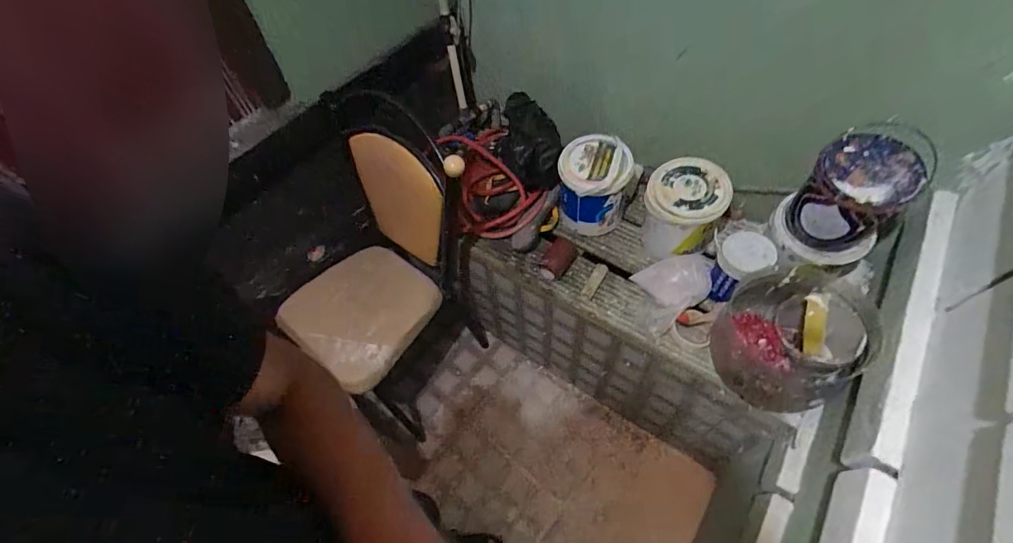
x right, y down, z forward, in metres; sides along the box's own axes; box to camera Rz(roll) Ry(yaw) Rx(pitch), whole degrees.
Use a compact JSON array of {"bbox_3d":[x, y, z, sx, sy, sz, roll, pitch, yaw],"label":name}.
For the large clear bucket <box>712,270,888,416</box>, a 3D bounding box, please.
[{"bbox_3d":[0.549,0.134,0.853,0.227,0.201,0.239,27,62,21],"label":"large clear bucket"}]

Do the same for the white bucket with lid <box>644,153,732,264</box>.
[{"bbox_3d":[0.422,-0.152,1.033,0.168,0.196,0.168,-2,56,3],"label":"white bucket with lid"}]

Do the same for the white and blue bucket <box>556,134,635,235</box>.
[{"bbox_3d":[0.215,-0.204,1.067,0.169,0.219,0.146,4,57,7],"label":"white and blue bucket"}]

